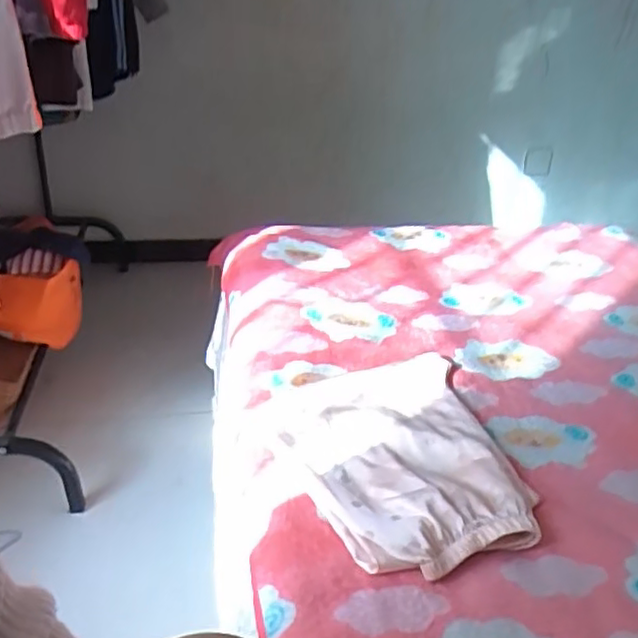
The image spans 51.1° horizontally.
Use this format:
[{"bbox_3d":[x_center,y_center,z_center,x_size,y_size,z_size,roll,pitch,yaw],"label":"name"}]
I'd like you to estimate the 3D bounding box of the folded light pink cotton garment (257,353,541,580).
[{"bbox_3d":[0.100,0.163,0.823,0.275,0.030,0.326,-10,34,-22],"label":"folded light pink cotton garment"}]

